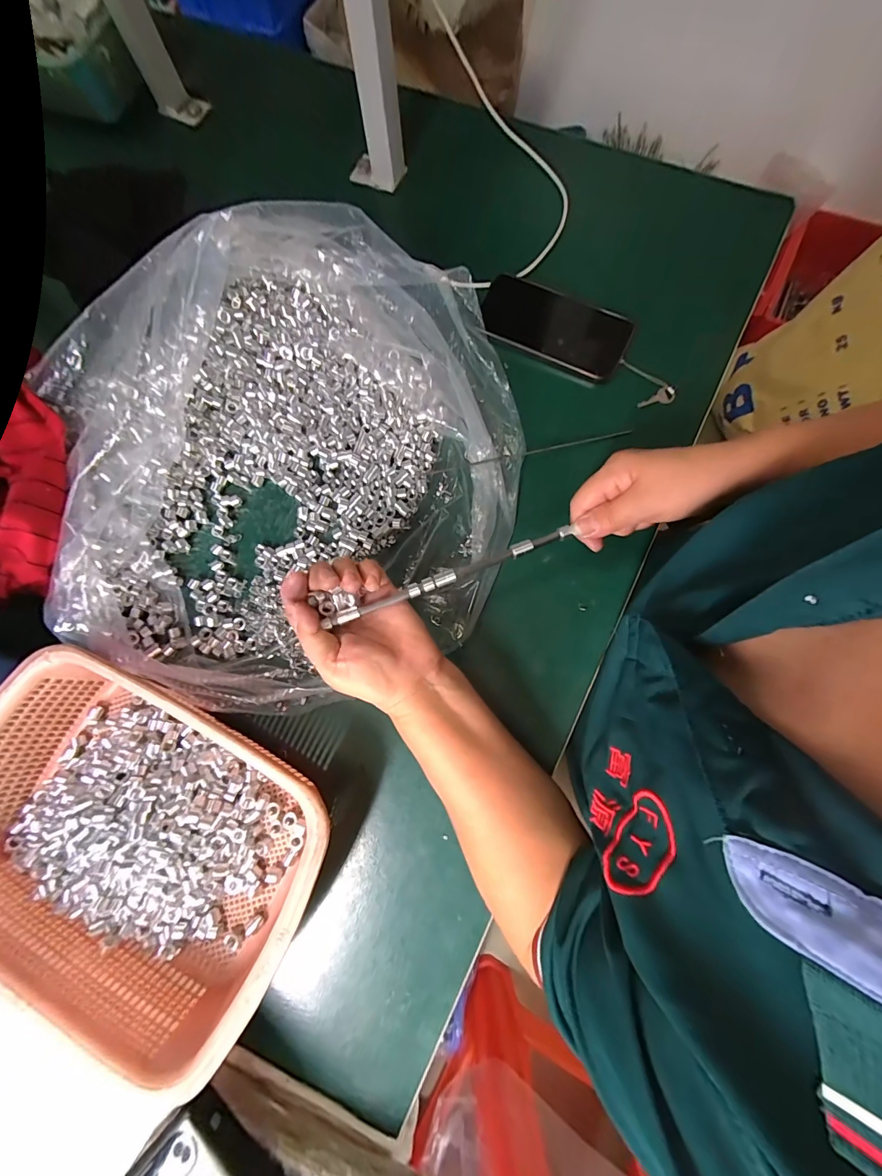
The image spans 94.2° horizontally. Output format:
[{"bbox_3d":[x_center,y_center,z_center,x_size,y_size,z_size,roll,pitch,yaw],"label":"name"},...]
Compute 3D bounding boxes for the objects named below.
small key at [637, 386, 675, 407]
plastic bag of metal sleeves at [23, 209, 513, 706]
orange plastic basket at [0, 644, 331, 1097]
[{"bbox_3d":[0.223,-0.196,0.425,0.035,0.005,0.017,-19,95,9],"label":"small key"},{"bbox_3d":[-0.145,-0.128,0.364,0.432,0.125,0.432,-10,78,1],"label":"plastic bag of metal sleeves"},{"bbox_3d":[-0.240,0.194,0.326,0.288,0.078,0.212,23,80,7],"label":"orange plastic basket"}]

